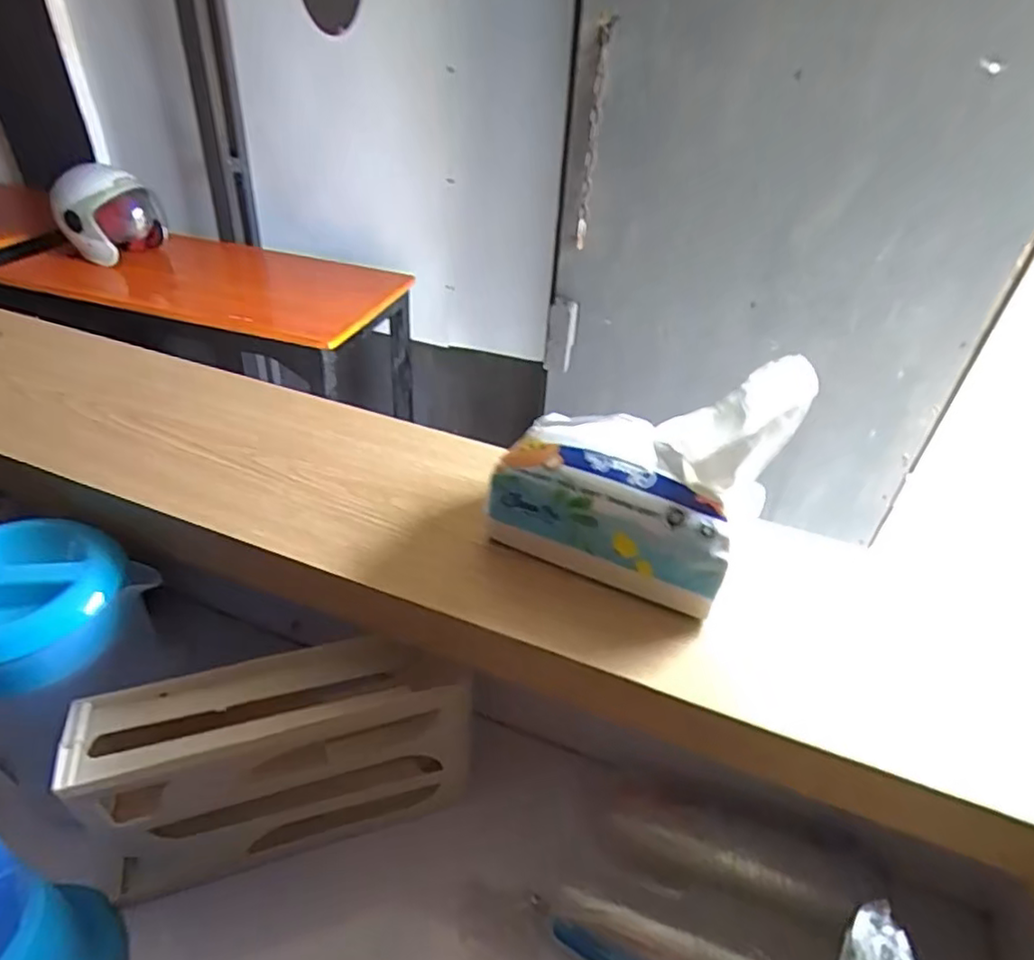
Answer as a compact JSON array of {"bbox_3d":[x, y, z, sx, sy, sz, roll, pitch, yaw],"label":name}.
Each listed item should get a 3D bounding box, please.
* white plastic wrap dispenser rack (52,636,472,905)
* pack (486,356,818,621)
[{"bbox_3d":[-0.193,0.239,0.552,0.284,0.191,0.074,-9,40,-16],"label":"white plastic wrap dispenser rack"},{"bbox_3d":[0.078,-0.005,0.441,0.178,0.160,0.082,19,41,18],"label":"pack"}]

